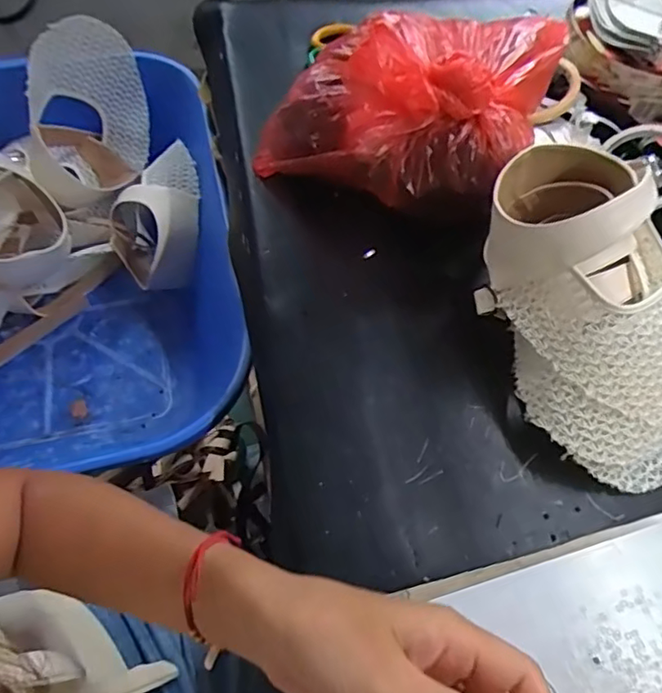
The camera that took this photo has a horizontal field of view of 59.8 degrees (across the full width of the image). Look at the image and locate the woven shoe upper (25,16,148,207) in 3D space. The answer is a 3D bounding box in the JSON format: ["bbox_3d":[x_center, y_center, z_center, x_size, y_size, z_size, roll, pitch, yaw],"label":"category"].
[{"bbox_3d":[-0.325,-0.311,0.776,0.143,0.153,0.184,-11,62,-10],"label":"woven shoe upper"}]

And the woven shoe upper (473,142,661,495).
[{"bbox_3d":[0.206,-0.034,0.431,0.149,0.122,0.247,-21,64,-15],"label":"woven shoe upper"}]

